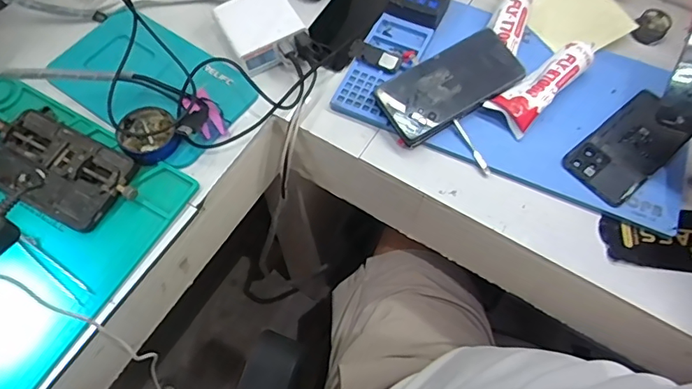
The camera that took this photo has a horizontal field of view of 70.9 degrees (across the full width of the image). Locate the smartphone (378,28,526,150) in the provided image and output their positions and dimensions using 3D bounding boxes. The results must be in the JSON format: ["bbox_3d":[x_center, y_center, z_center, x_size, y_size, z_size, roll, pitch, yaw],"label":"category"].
[{"bbox_3d":[0.117,-0.125,0.542,0.159,0.016,0.078,-30,73,-6],"label":"smartphone"}]

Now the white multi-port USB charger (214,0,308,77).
[{"bbox_3d":[-0.102,-0.198,0.581,0.086,0.037,0.097,-25,66,-13],"label":"white multi-port USB charger"}]

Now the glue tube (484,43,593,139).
[{"bbox_3d":[0.224,-0.127,0.545,0.134,0.026,0.048,-40,70,-18],"label":"glue tube"}]

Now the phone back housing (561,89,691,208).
[{"bbox_3d":[0.313,-0.055,0.534,0.160,0.009,0.073,-37,69,-17],"label":"phone back housing"}]

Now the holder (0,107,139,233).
[{"bbox_3d":[-0.297,-0.028,0.501,0.168,0.020,0.091,29,66,13],"label":"holder"}]

